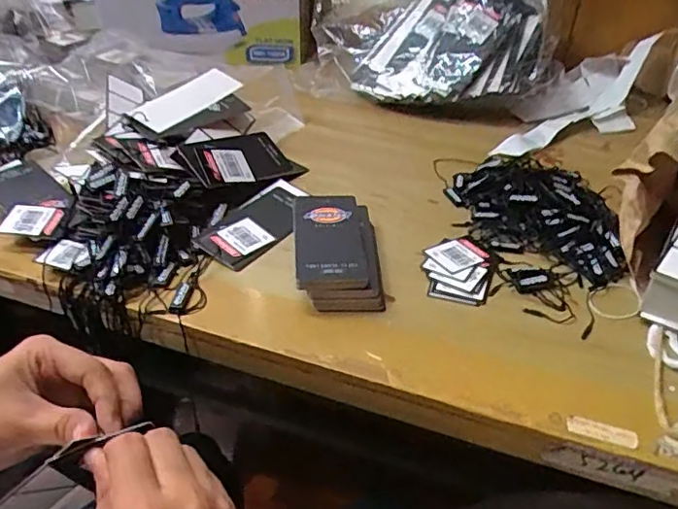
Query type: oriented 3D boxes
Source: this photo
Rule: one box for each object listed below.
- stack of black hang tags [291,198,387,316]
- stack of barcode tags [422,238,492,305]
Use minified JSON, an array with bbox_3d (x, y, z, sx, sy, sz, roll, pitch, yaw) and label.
[{"bbox_3d":[-0.002,-0.005,0.435,0.061,0.029,0.114,-2,38,-4],"label":"stack of black hang tags"},{"bbox_3d":[0.091,0.010,0.441,0.050,0.004,0.075,6,38,7],"label":"stack of barcode tags"}]

